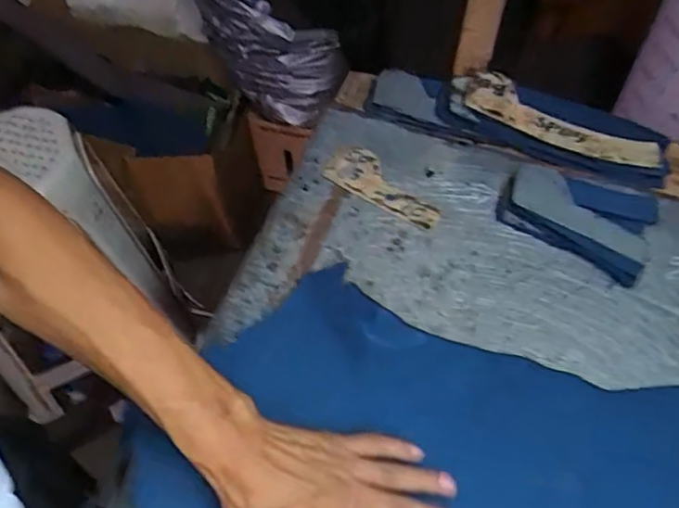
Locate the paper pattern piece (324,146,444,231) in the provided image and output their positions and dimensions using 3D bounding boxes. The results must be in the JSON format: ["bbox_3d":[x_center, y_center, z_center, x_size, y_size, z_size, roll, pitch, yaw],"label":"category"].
[{"bbox_3d":[0.047,-0.070,0.603,0.128,0.006,0.054,30,60,21],"label":"paper pattern piece"}]

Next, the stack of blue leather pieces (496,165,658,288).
[{"bbox_3d":[0.231,-0.035,0.575,0.141,0.012,0.102,20,57,15],"label":"stack of blue leather pieces"}]

